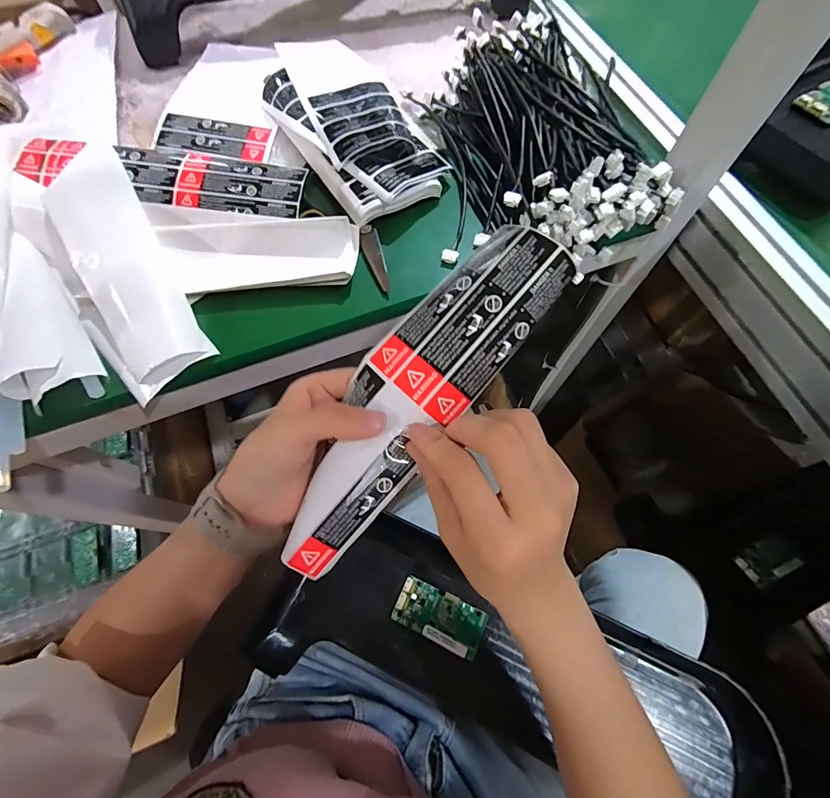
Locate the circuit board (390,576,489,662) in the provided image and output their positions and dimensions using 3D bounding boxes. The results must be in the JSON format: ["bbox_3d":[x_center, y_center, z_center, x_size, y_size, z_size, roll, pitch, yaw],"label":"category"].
[{"bbox_3d":[0.027,0.235,0.433,0.095,0.007,0.049,24,69,12],"label":"circuit board"}]

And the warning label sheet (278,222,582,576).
[{"bbox_3d":[-0.005,0.000,0.241,0.067,0.017,0.235,37,93,14],"label":"warning label sheet"}]

